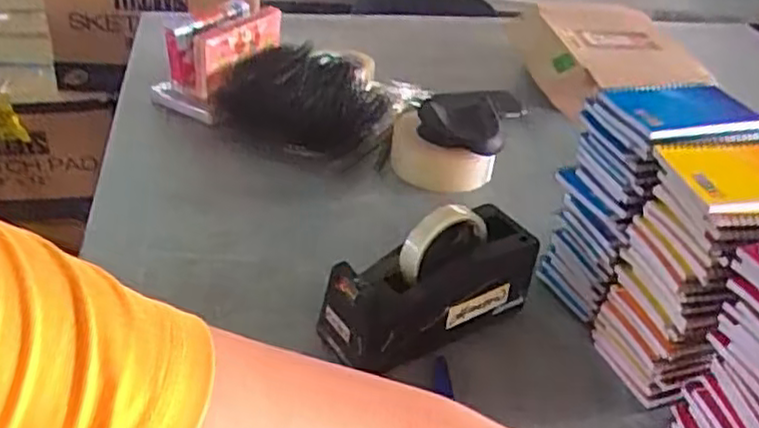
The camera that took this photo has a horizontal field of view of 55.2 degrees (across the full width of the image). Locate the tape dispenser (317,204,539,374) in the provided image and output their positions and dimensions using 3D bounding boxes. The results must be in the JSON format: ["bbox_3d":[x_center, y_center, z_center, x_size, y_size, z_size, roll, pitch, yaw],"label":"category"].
[{"bbox_3d":[0.049,0.064,0.663,0.222,0.101,0.074,-20,43,-31],"label":"tape dispenser"}]

